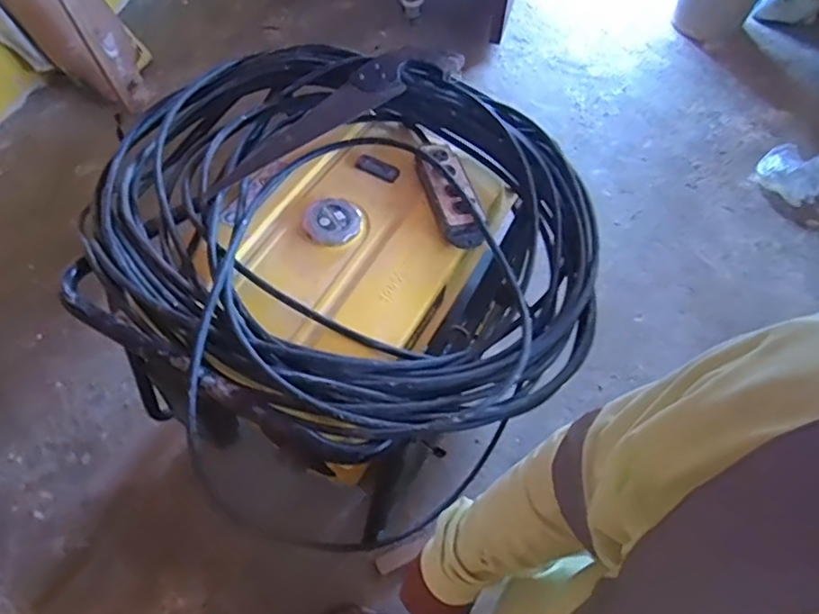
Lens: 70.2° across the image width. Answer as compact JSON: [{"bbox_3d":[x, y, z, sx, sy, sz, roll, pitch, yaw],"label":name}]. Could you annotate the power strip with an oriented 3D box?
[{"bbox_3d":[0.068,-0.205,1.007,0.076,0.040,0.243,-16,61,-12],"label":"power strip"}]

